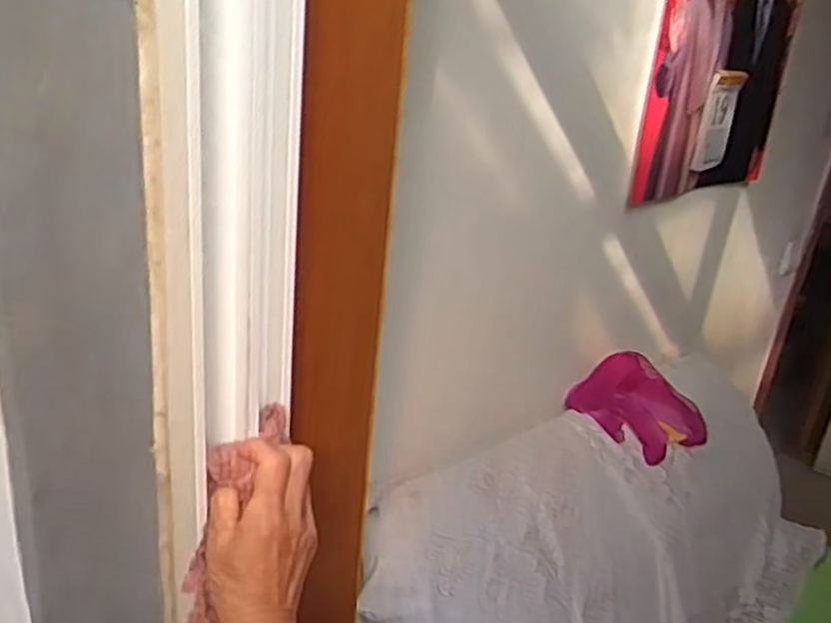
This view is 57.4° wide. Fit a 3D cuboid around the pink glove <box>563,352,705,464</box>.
[{"bbox_3d":[0.402,0.169,1.359,0.211,0.109,0.184,-15,31,-39],"label":"pink glove"}]

